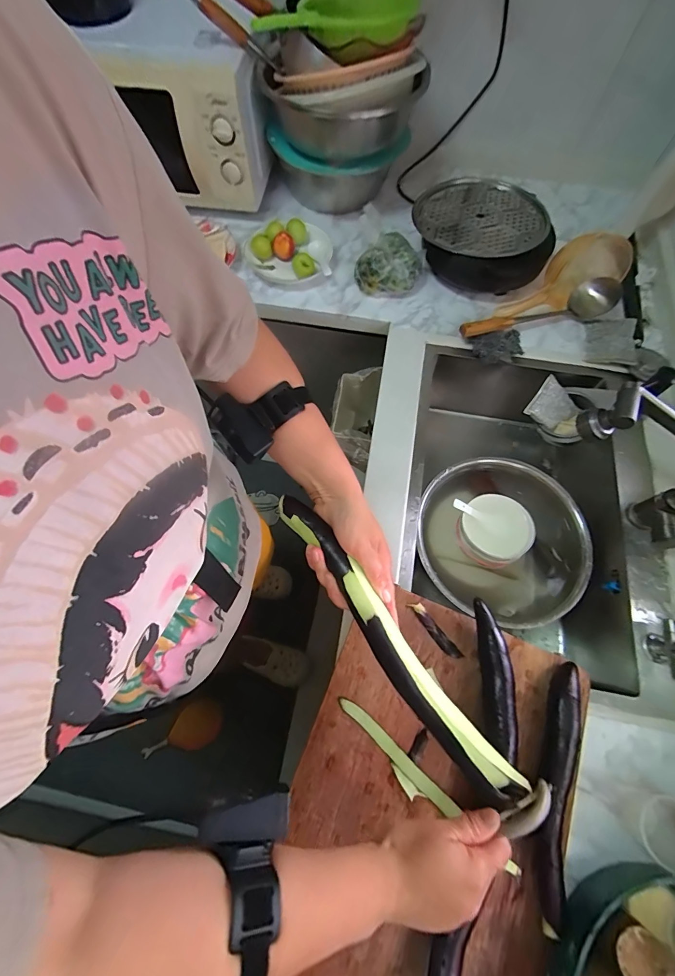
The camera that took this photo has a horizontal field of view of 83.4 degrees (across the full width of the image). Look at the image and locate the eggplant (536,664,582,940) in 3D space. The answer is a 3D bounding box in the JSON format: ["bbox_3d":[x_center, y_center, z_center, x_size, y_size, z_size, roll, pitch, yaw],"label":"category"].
[{"bbox_3d":[0.285,0.381,0.488,0.050,0.041,0.290,18,70,6],"label":"eggplant"}]

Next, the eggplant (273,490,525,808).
[{"bbox_3d":[0.055,0.157,0.392,0.042,0.046,0.371,-35,81,-13],"label":"eggplant"}]

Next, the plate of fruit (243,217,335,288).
[{"bbox_3d":[-0.111,-0.542,0.868,0.191,0.053,0.153,3,69,1],"label":"plate of fruit"}]

